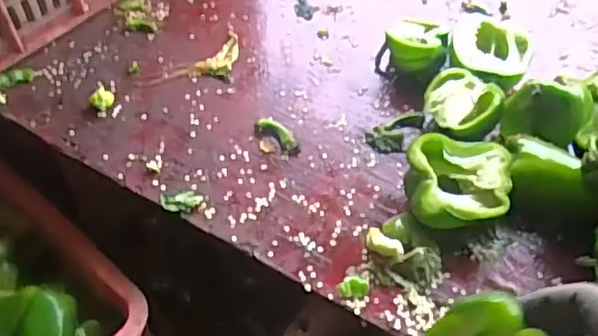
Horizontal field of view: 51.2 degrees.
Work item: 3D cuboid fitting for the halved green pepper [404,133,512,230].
[{"bbox_3d":[0.126,0.019,0.505,0.078,0.056,0.069,7,52,6],"label":"halved green pepper"}]

